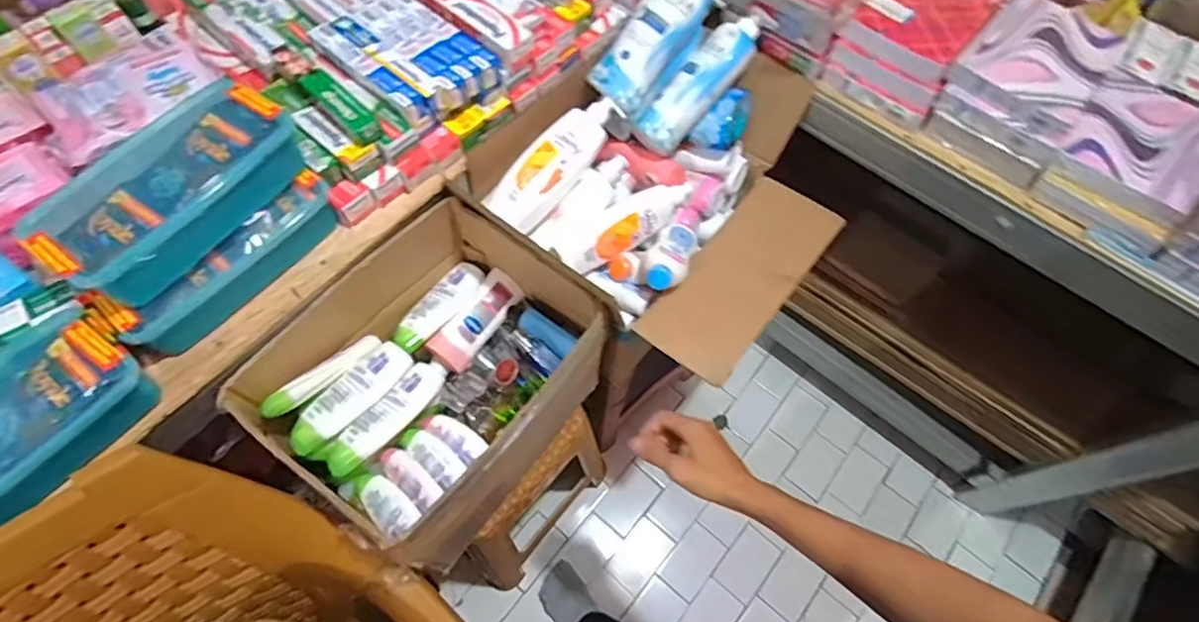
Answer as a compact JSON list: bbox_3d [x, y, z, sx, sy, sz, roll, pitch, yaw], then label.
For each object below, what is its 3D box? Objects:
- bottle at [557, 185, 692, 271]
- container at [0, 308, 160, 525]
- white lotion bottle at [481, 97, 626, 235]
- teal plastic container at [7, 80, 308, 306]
[{"bbox_3d":[0.040,-0.130,0.860,0.220,0.038,0.065,-37,71,-18],"label":"bottle"},{"bbox_3d":[-0.578,0.116,0.560,0.139,0.061,0.254,33,67,13],"label":"container"},{"bbox_3d":[-0.058,-0.212,0.835,0.079,0.044,0.229,39,83,15],"label":"white lotion bottle"},{"bbox_3d":[-0.443,-0.132,0.622,0.122,0.066,0.256,31,67,12],"label":"teal plastic container"}]

